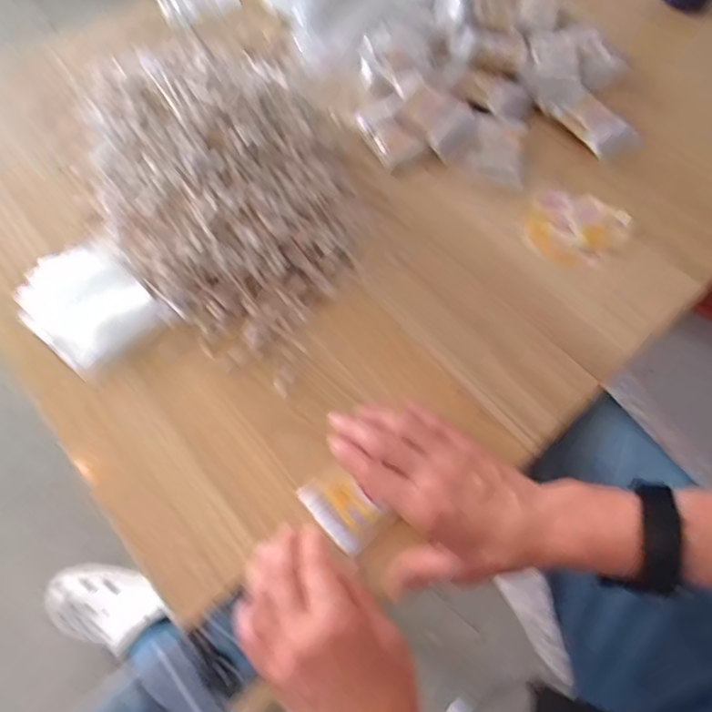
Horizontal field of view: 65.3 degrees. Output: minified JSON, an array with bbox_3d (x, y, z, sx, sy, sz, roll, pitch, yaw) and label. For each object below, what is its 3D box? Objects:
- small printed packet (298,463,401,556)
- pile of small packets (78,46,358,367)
[{"bbox_3d":[-0.009,0.119,0.439,0.043,0.007,0.067,-42,69,-17],"label":"small printed packet"},{"bbox_3d":[-0.117,-0.188,0.537,0.275,0.114,0.333,-40,68,-17],"label":"pile of small packets"}]

